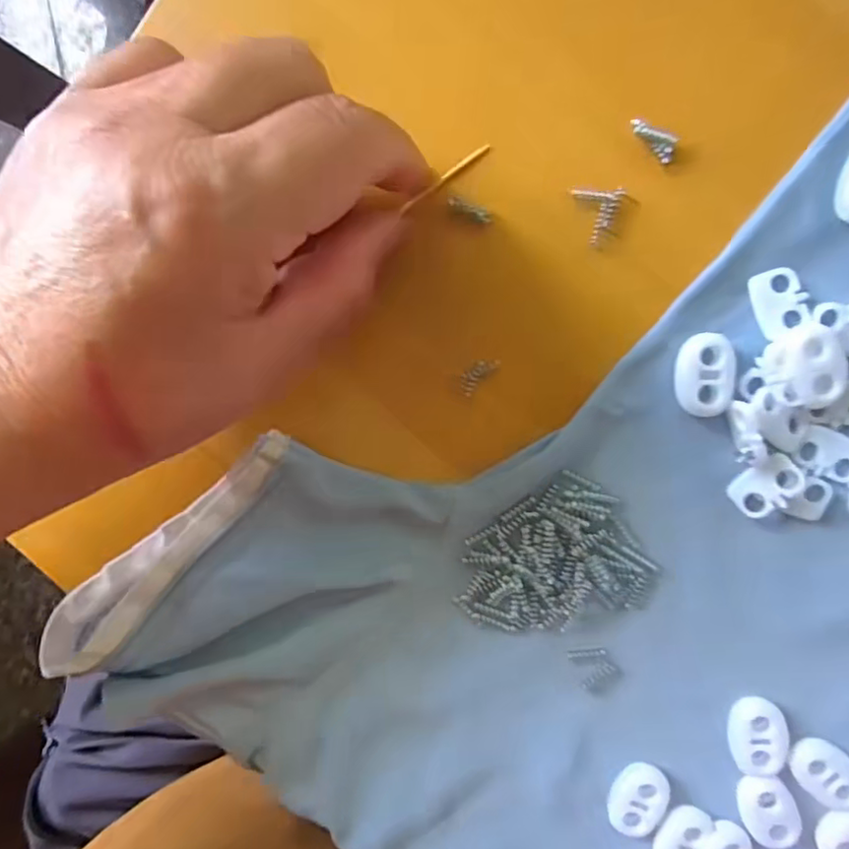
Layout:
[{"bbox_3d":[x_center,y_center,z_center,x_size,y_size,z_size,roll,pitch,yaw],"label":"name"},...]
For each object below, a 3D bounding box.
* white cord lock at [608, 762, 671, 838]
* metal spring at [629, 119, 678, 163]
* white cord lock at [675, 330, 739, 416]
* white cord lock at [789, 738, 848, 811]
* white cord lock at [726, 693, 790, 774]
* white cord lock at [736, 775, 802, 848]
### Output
[{"bbox_3d":[0.063,0.112,0.176,0.014,0.006,0.020,22,98,5],"label":"white cord lock"},{"bbox_3d":[0.062,-0.077,0.159,0.014,0.005,0.005,36,99,-9],"label":"metal spring"},{"bbox_3d":[0.076,-0.013,0.160,0.015,0.005,0.022,-3,95,8],"label":"white cord lock"},{"bbox_3d":[0.114,0.099,0.165,0.023,0.004,0.014,45,99,2],"label":"white cord lock"},{"bbox_3d":[0.095,0.089,0.170,0.014,0.005,0.022,-3,95,8],"label":"white cord lock"},{"bbox_3d":[0.099,0.111,0.169,0.015,0.004,0.021,-17,93,9],"label":"white cord lock"}]

